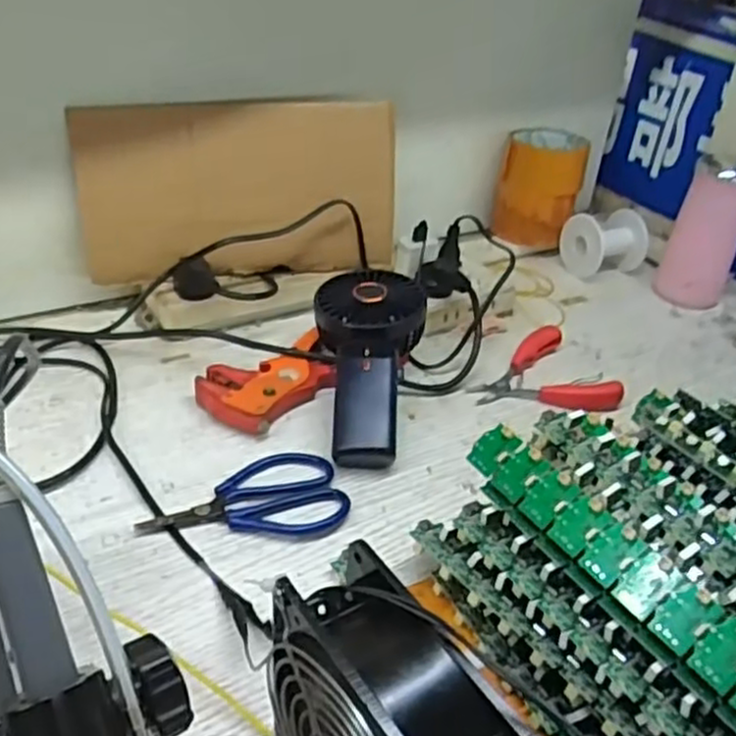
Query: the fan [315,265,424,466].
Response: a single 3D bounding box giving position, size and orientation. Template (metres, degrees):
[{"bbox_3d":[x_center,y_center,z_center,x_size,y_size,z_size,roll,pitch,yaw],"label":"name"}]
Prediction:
[{"bbox_3d":[0.000,-0.003,0.564,0.082,0.041,0.171,4,55,-2],"label":"fan"}]

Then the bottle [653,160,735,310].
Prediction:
[{"bbox_3d":[0.335,-0.130,0.736,0.060,0.135,0.050,6,36,1],"label":"bottle"}]

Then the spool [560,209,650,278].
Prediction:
[{"bbox_3d":[0.250,-0.132,0.785,0.068,0.063,0.065,-9,38,-20],"label":"spool"}]

